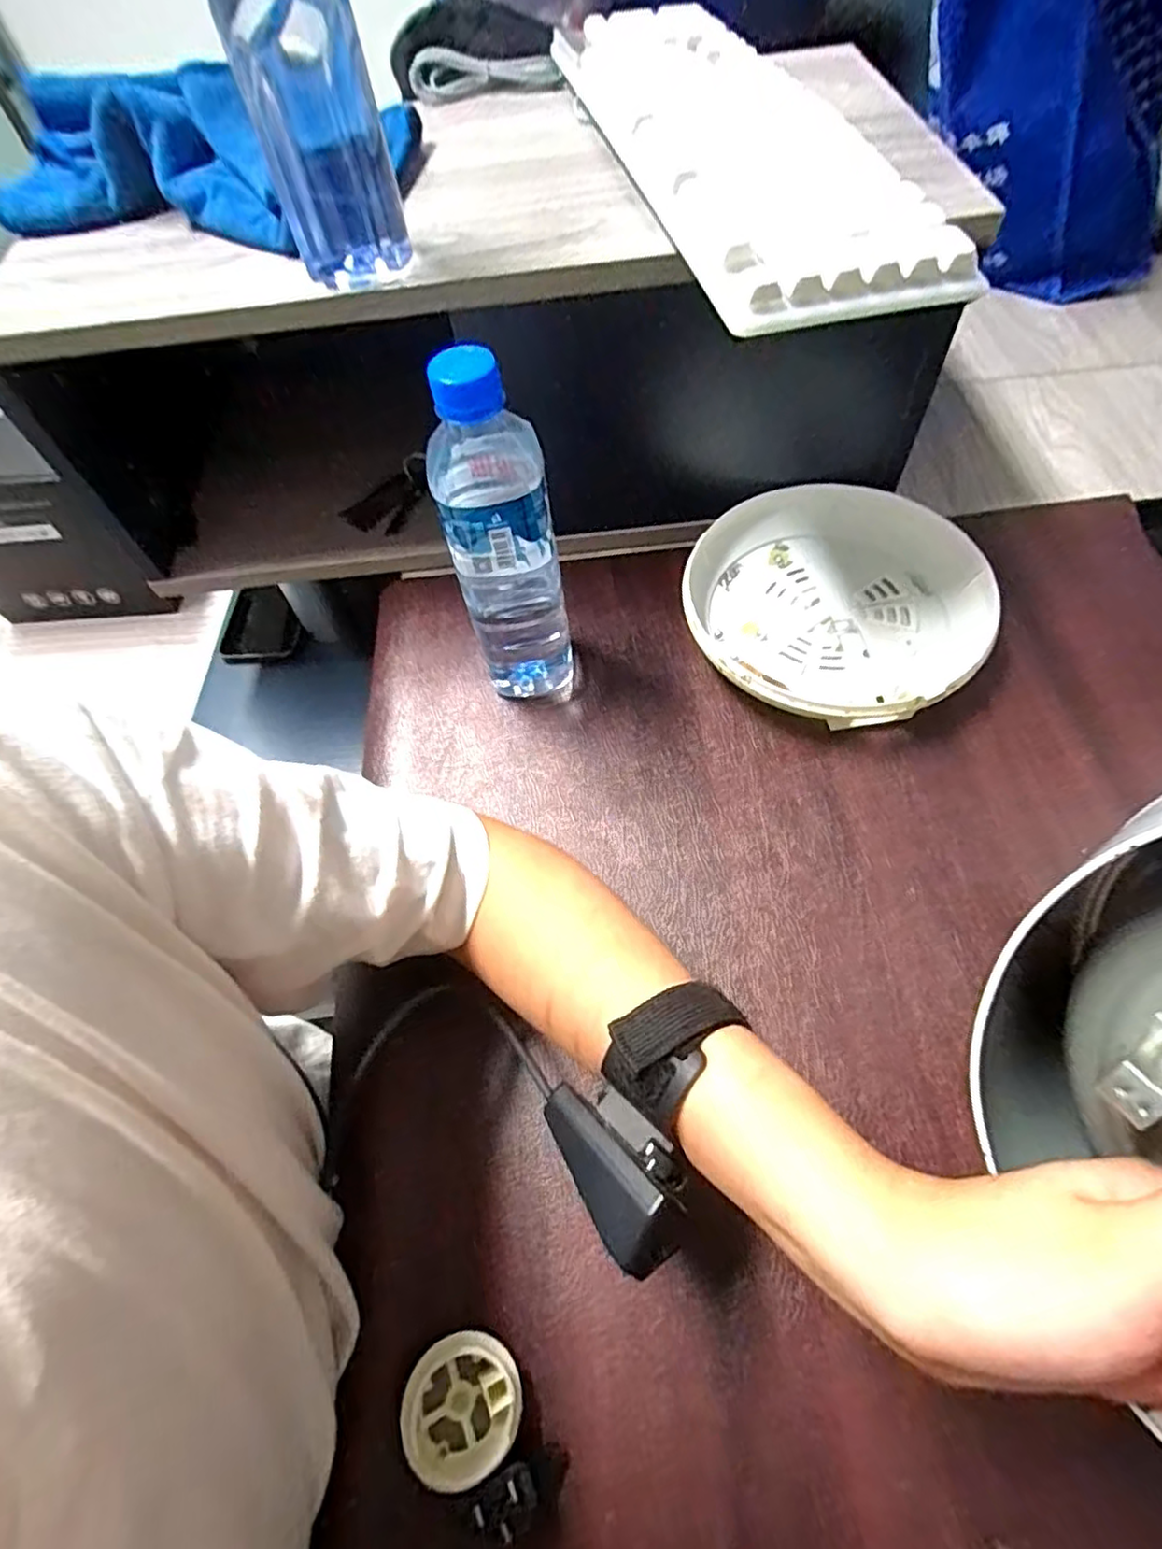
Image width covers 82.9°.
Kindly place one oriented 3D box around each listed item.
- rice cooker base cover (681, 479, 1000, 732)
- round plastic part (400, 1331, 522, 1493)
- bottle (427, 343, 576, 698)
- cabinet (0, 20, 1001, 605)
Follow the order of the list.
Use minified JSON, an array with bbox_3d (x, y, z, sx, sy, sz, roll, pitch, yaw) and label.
[{"bbox_3d":[0.176,-0.120,0.465,0.200,0.041,0.208,33,68,21],"label":"rice cooker base cover"},{"bbox_3d":[-0.049,0.266,0.279,0.046,0.028,0.049,-2,60,3],"label":"round plastic part"},{"bbox_3d":[-0.044,-0.130,0.390,0.060,0.215,0.063,-14,60,-4],"label":"bottle"},{"bbox_3d":[-0.072,-0.346,0.511,0.585,0.190,0.280,-3,60,3],"label":"cabinet"}]

